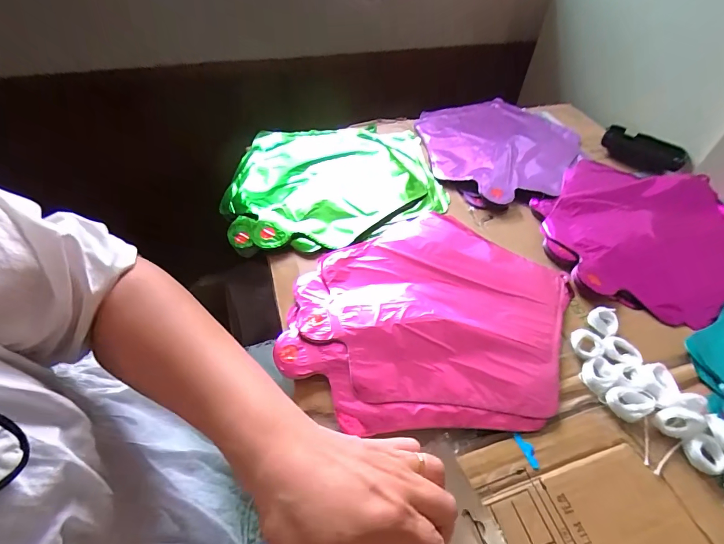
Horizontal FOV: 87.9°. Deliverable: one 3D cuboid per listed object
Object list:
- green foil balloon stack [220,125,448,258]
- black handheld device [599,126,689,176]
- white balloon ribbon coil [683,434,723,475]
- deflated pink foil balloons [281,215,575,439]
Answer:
[{"bbox_3d":[-0.036,-0.120,0.492,0.262,0.023,0.251,-1,50,-5],"label":"green foil balloon stack"},{"bbox_3d":[0.421,-0.179,0.566,0.113,0.023,0.066,29,54,19],"label":"black handheld device"},{"bbox_3d":[0.254,0.134,0.277,0.024,0.014,0.025,2,50,-2],"label":"white balloon ribbon coil"},{"bbox_3d":[0.069,0.039,0.357,0.231,0.011,0.256,35,56,23],"label":"deflated pink foil balloons"}]

